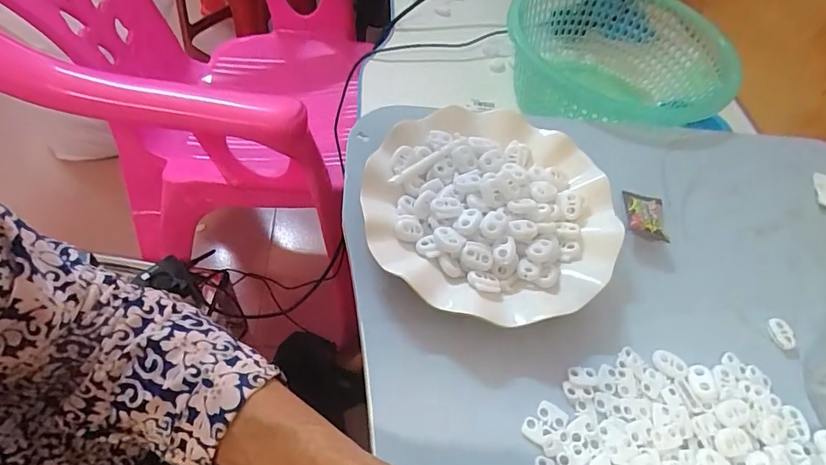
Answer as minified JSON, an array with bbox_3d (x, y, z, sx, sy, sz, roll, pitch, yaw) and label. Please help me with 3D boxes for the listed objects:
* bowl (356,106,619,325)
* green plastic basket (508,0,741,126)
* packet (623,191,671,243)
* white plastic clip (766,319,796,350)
[{"bbox_3d":[0.055,-0.014,0.355,0.181,0.043,0.185,4,53,-5],"label":"bowl"},{"bbox_3d":[0.211,-0.184,0.523,0.213,0.108,0.215,16,53,4],"label":"green plastic basket"},{"bbox_3d":[0.182,-0.013,0.376,0.031,0.018,0.049,14,52,8],"label":"packet"},{"bbox_3d":[0.256,0.069,0.332,0.013,0.005,0.022,-4,54,-10],"label":"white plastic clip"}]

